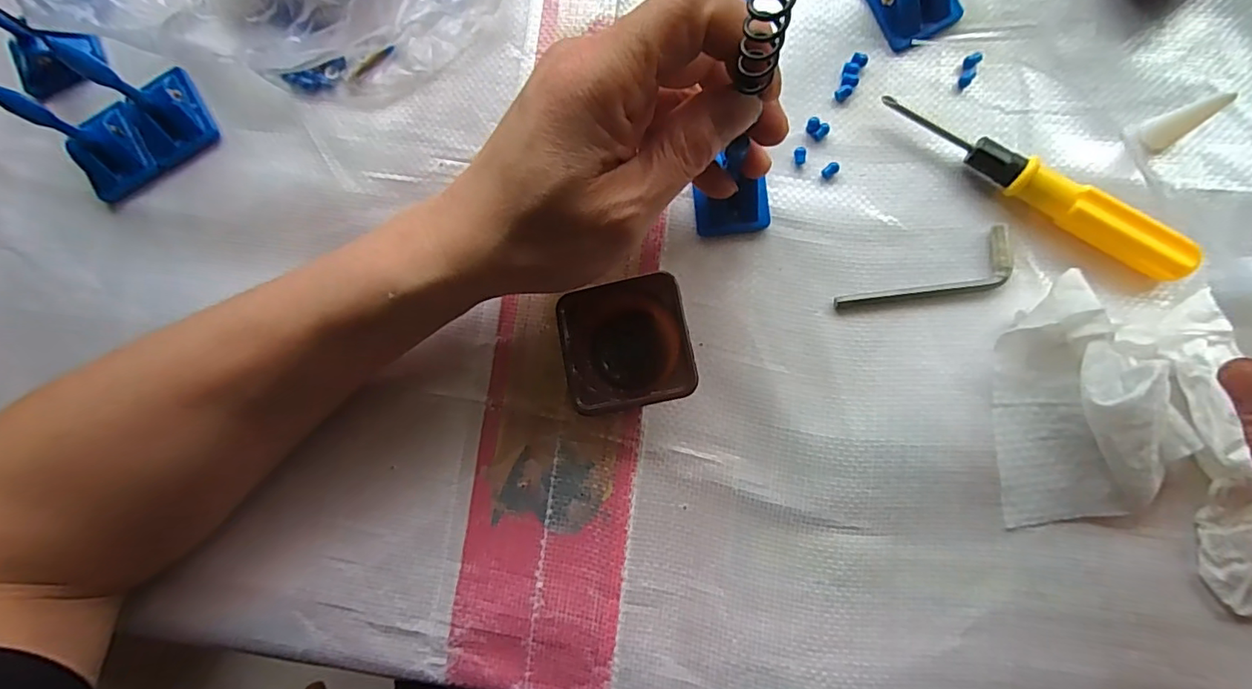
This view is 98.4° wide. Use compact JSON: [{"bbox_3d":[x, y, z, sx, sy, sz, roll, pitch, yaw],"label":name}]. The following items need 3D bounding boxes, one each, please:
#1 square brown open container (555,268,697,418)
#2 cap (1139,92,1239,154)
[{"bbox_3d":[0.000,0.002,0.238,0.052,0.029,0.047,-14,83,3],"label":"square brown open container"},{"bbox_3d":[0.239,-0.096,0.230,0.010,0.029,0.013,-29,83,1],"label":"cap"}]

